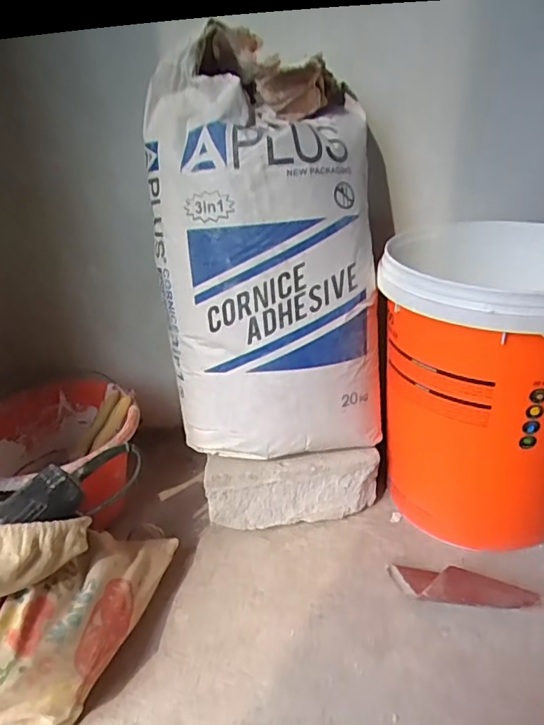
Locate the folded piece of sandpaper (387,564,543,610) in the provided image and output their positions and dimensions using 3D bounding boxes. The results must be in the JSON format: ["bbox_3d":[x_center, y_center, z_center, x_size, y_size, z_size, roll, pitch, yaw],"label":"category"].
[{"bbox_3d":[0.233,0.276,0.667,0.173,0.027,0.044,4,28,18],"label":"folded piece of sandpaper"}]

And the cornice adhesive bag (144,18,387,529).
[{"bbox_3d":[-0.001,-0.078,0.717,0.277,0.567,0.180,-7,28,-9],"label":"cornice adhesive bag"}]

